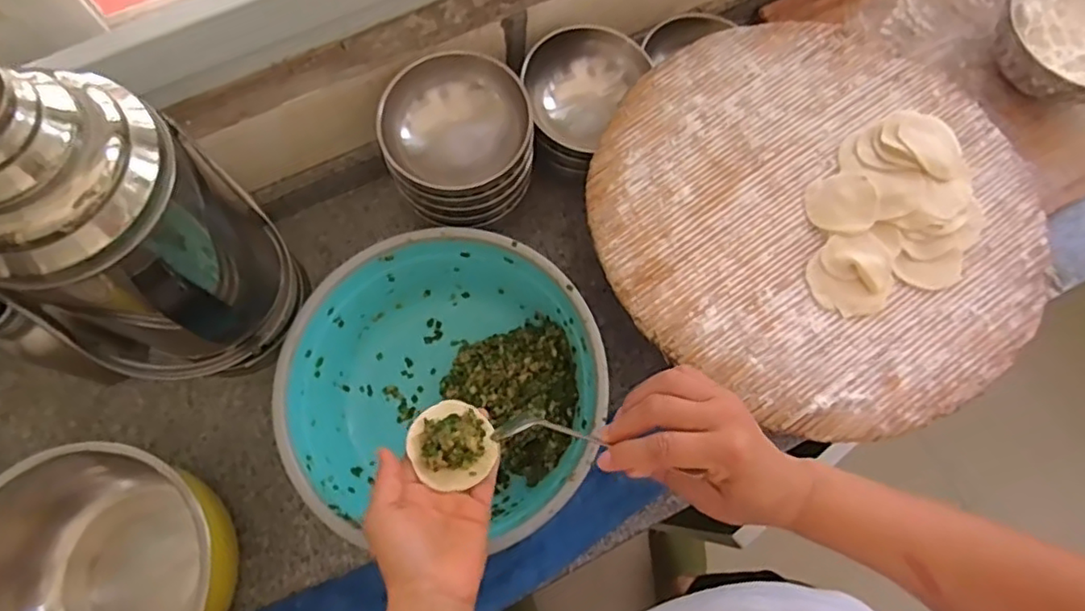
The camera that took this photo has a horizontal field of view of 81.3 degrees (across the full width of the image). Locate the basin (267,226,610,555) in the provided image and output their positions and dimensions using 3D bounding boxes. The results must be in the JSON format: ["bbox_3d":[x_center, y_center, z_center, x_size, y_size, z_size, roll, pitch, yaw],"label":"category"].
[{"bbox_3d":[-0.089,0.084,0.617,0.289,0.113,0.284,2,72,0],"label":"basin"}]

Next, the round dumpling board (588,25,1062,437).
[{"bbox_3d":[0.269,-0.095,0.605,0.412,0.027,0.398,42,76,12],"label":"round dumpling board"}]

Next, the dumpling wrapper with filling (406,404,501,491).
[{"bbox_3d":[-0.071,0.108,0.499,0.062,0.013,0.066,-37,77,-12],"label":"dumpling wrapper with filling"}]

